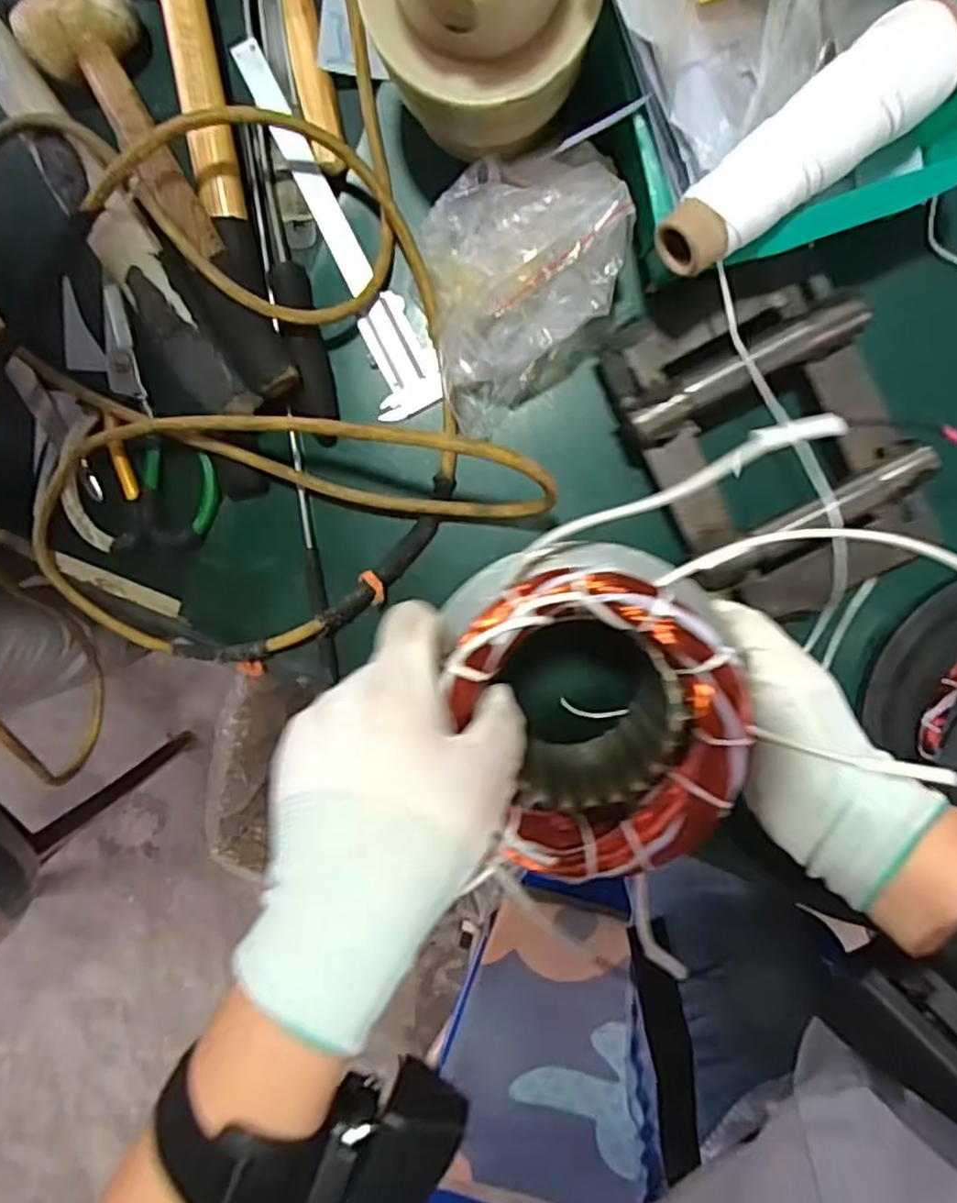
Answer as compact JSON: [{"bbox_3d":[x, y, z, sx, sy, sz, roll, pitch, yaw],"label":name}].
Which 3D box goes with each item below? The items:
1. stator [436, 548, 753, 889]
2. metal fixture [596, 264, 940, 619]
[{"bbox_3d":[0.053,0.045,0.347,0.122,0.118,0.133,-10,92,0],"label":"stator"},{"bbox_3d":[0.174,-0.085,0.419,0.139,0.061,0.191,-25,92,1],"label":"metal fixture"}]

